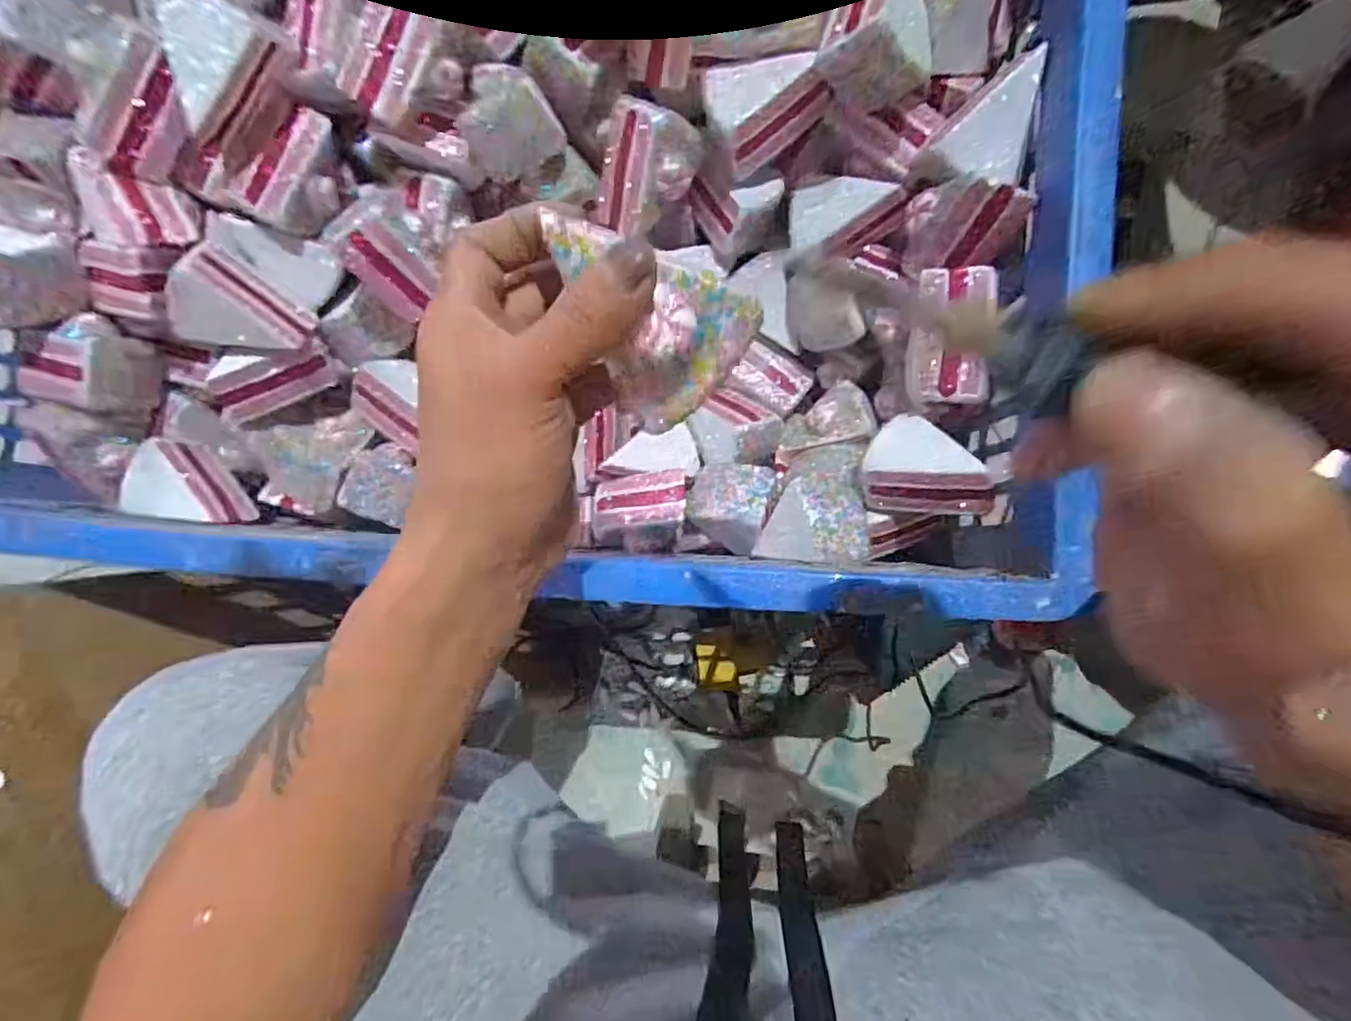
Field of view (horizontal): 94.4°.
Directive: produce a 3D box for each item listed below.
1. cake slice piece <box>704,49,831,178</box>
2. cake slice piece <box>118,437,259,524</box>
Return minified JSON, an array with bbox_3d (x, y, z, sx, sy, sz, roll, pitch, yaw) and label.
[{"bbox_3d":[0.061,-0.299,0.453,0.086,0.049,0.063,-36,85,2],"label":"cake slice piece"},{"bbox_3d":[-0.395,-0.024,0.511,0.088,0.041,0.061,6,88,5],"label":"cake slice piece"}]

